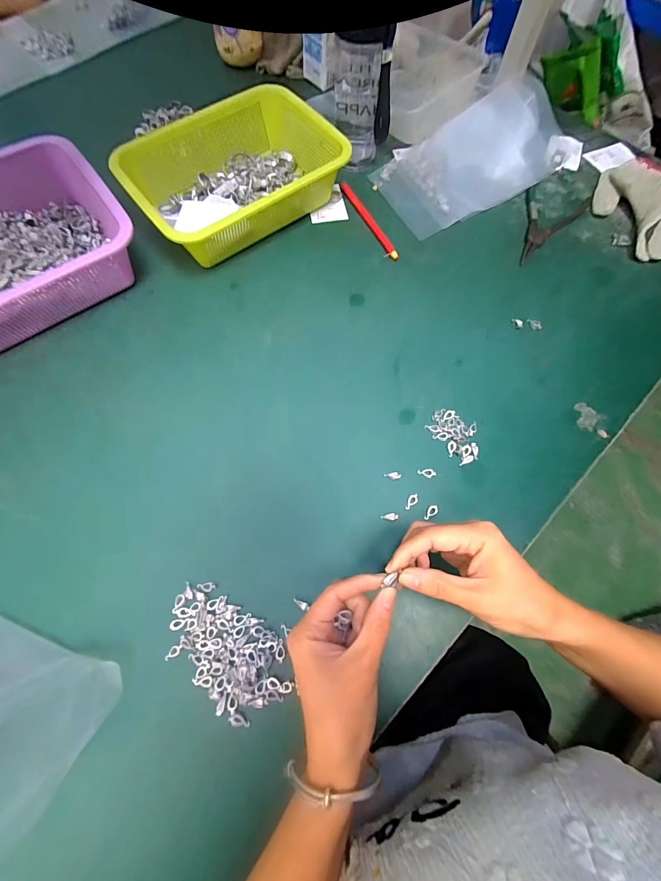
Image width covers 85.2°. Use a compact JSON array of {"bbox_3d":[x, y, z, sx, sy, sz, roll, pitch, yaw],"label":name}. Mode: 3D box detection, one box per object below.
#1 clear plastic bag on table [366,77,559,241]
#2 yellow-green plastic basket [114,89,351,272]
[{"bbox_3d":[0.211,-0.423,0.529,0.286,0.052,0.156,-29,74,-11],"label":"clear plastic bag on table"},{"bbox_3d":[-0.126,-0.349,0.480,0.265,0.076,0.204,-39,76,-13],"label":"yellow-green plastic basket"}]

